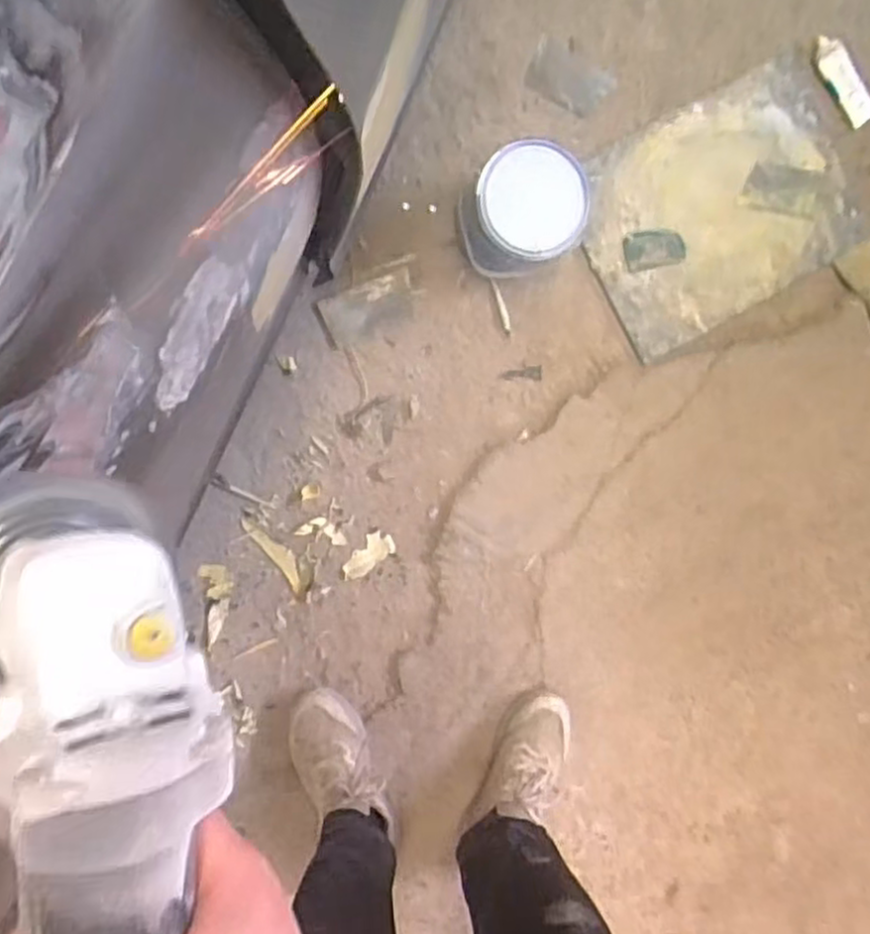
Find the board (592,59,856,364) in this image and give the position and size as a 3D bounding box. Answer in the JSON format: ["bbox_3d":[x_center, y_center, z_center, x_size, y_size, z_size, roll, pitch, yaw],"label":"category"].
[{"bbox_3d":[0.454,-0.417,1.166,0.446,0.027,0.330,-28,95,-4],"label":"board"}]

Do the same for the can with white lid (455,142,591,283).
[{"bbox_3d":[0.117,-0.348,1.019,0.157,0.174,0.144,0,91,-7],"label":"can with white lid"}]

